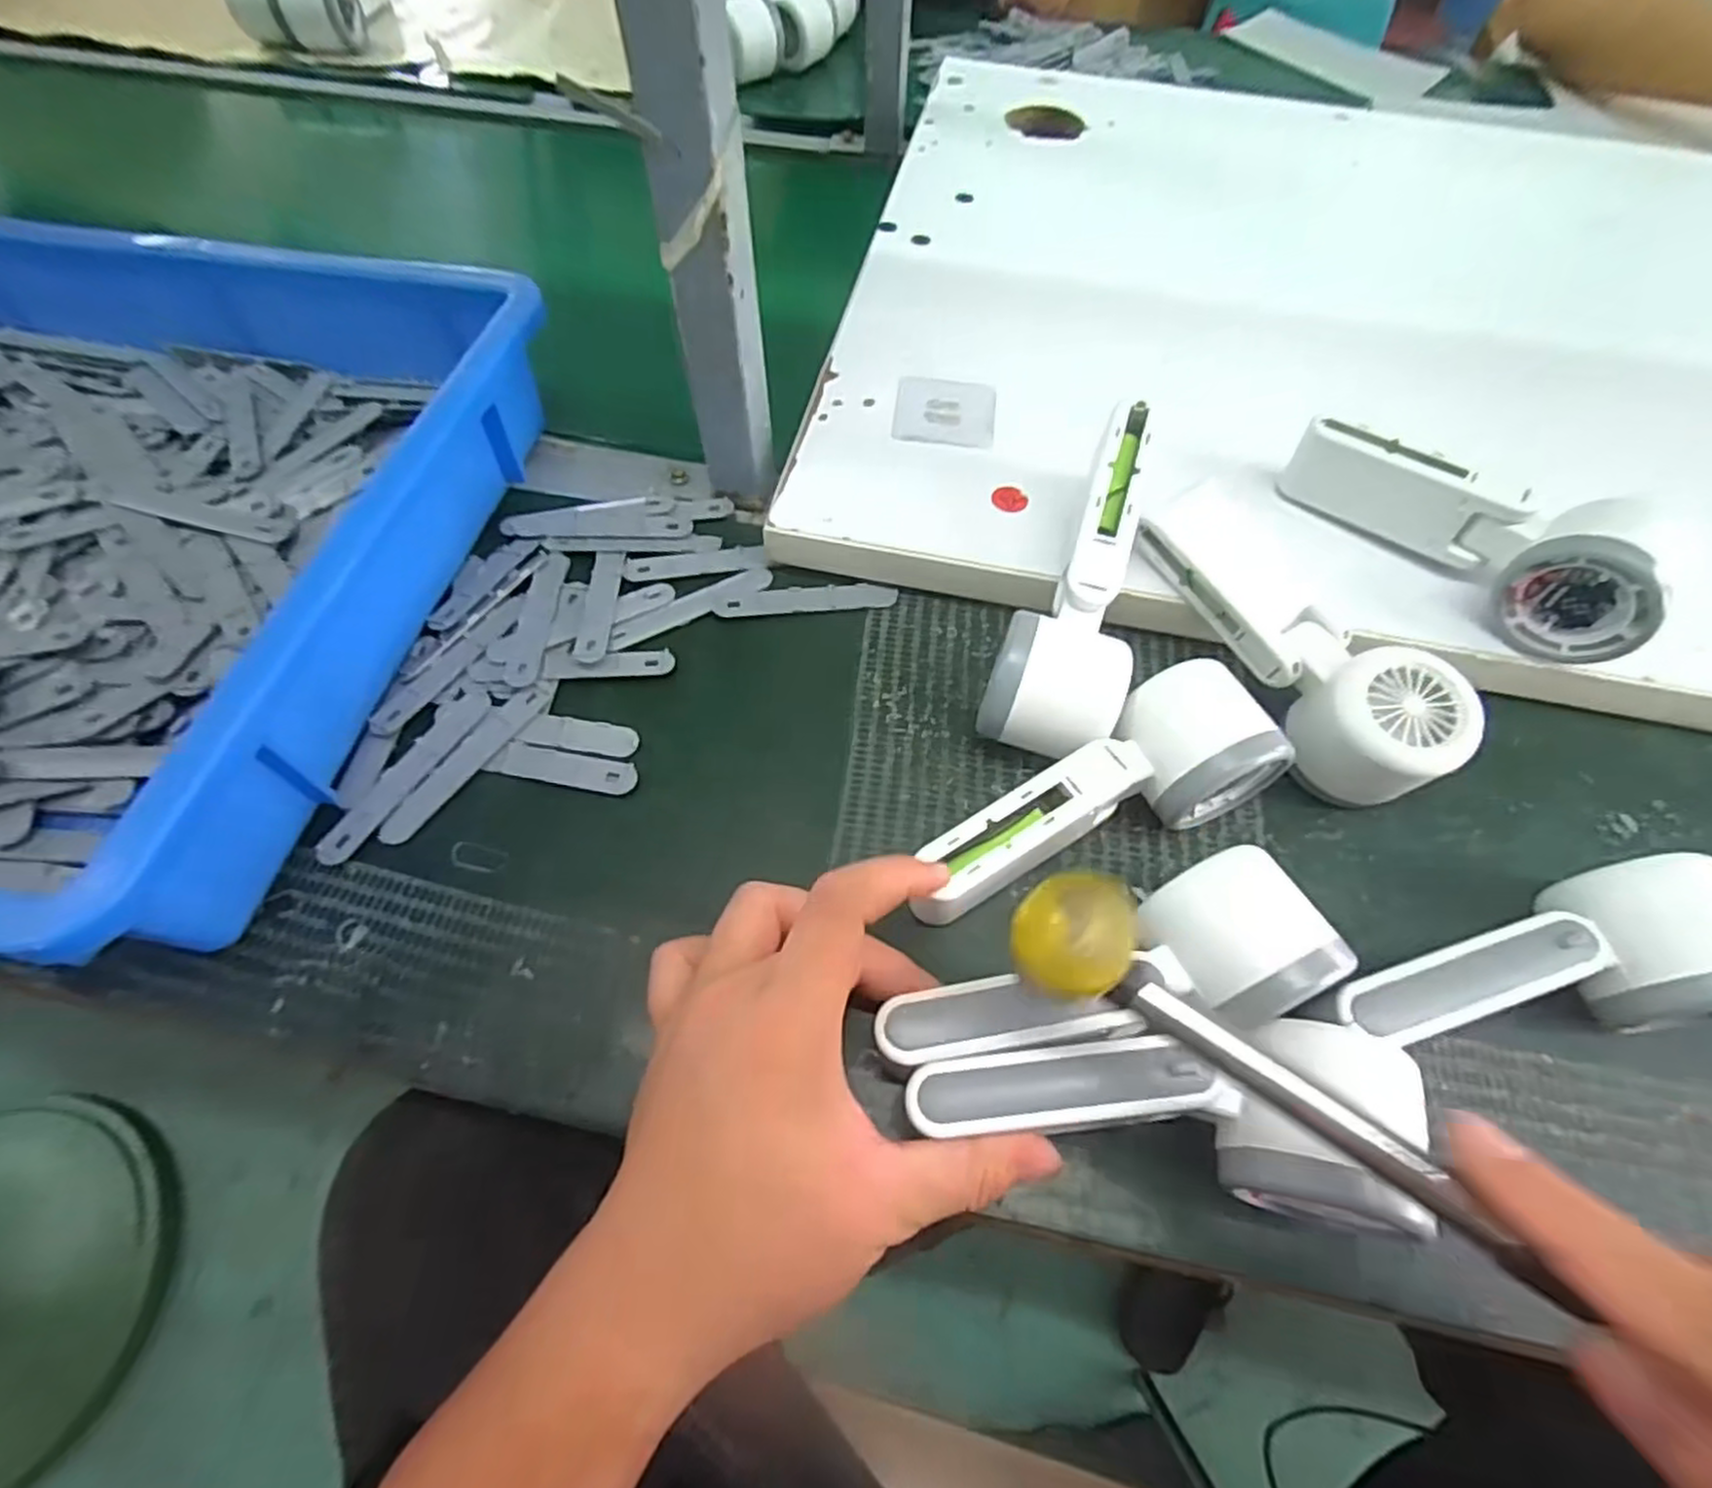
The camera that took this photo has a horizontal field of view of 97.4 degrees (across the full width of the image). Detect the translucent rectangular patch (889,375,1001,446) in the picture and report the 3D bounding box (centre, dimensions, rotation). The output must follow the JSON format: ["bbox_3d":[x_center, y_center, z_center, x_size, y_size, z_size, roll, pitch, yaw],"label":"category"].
[{"bbox_3d":[0.051,-0.191,0.431,0.057,0.004,0.052,6,61,3],"label":"translucent rectangular patch"}]

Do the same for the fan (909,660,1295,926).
[{"bbox_3d":[0.094,0.023,0.309,0.167,0.046,0.056,-25,68,-14],"label":"fan"}]

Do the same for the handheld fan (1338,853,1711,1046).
[{"bbox_3d":[0.249,0.084,0.282,0.163,0.055,0.056,-8,61,-5],"label":"handheld fan"}]

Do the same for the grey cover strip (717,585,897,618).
[{"bbox_3d":[-0.026,-0.076,0.396,0.094,0.005,0.017,-4,61,-3],"label":"grey cover strip"}]

